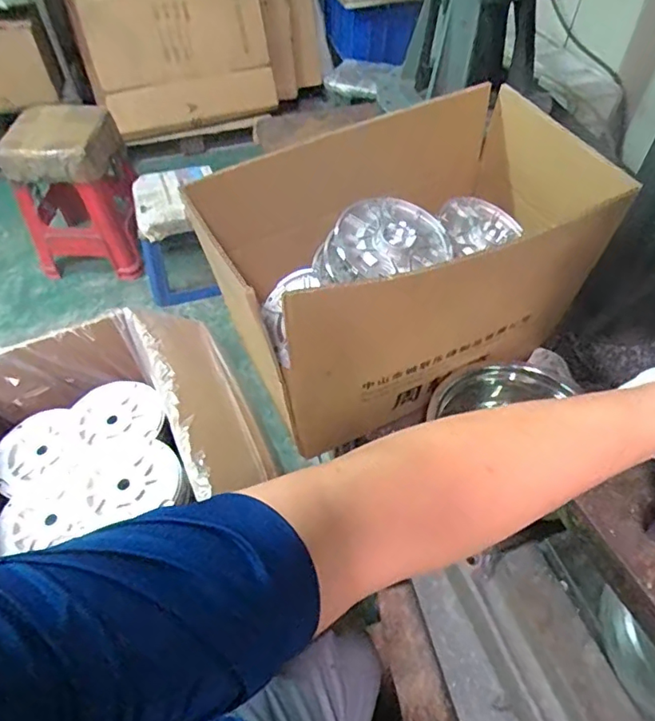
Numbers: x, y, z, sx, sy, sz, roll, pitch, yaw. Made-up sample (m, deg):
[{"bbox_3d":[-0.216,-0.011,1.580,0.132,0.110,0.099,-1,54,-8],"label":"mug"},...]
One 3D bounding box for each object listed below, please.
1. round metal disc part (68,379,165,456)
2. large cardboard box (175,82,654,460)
[{"bbox_3d":[-0.302,0.079,0.772,0.124,0.014,0.134,-1,52,1],"label":"round metal disc part"},{"bbox_3d":[0.101,-0.127,0.748,0.458,0.271,0.285,-22,54,-15],"label":"large cardboard box"}]

